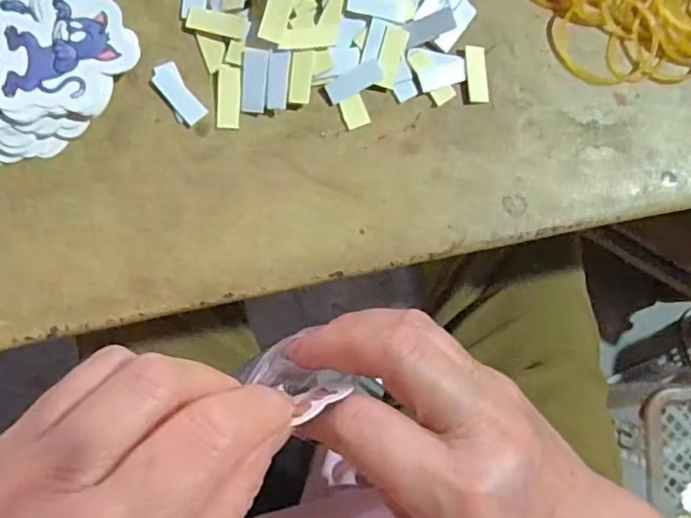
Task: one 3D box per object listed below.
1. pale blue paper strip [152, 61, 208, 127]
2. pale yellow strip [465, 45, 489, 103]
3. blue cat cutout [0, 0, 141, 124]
[{"bbox_3d":[-0.078,-0.077,0.265,0.013,0.004,0.030,-35,92,-7],"label":"pale blue paper strip"},{"bbox_3d":[0.065,-0.091,0.282,0.011,0.004,0.028,-5,88,-8],"label":"pale yellow strip"},{"bbox_3d":[-0.124,-0.095,0.252,0.059,0.006,0.065,-8,84,-9],"label":"blue cat cutout"}]

